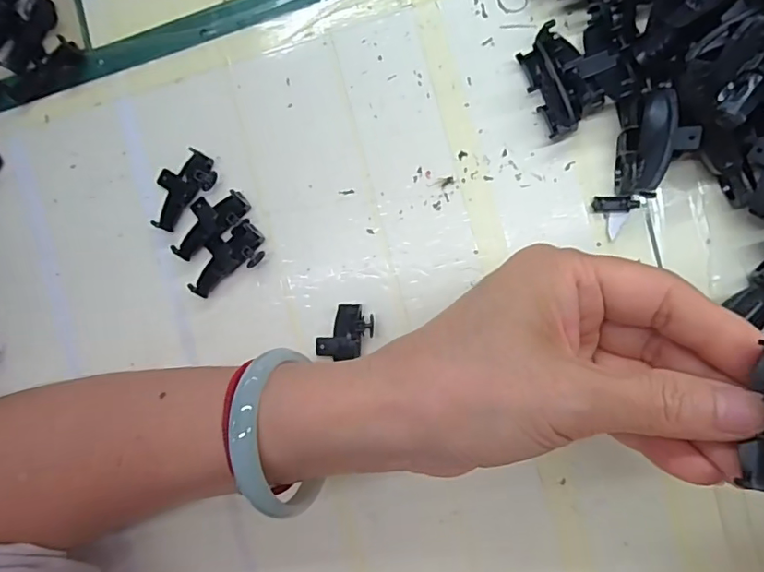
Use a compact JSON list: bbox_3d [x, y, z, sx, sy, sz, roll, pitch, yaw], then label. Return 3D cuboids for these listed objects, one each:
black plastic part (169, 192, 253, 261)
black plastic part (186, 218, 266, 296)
[{"bbox_3d":[-0.083,-0.032,0.254,0.040,0.009,0.024,-26,86,9],"label":"black plastic part"},{"bbox_3d":[-0.075,-0.014,0.252,0.040,0.011,0.023,-31,85,8],"label":"black plastic part"}]

